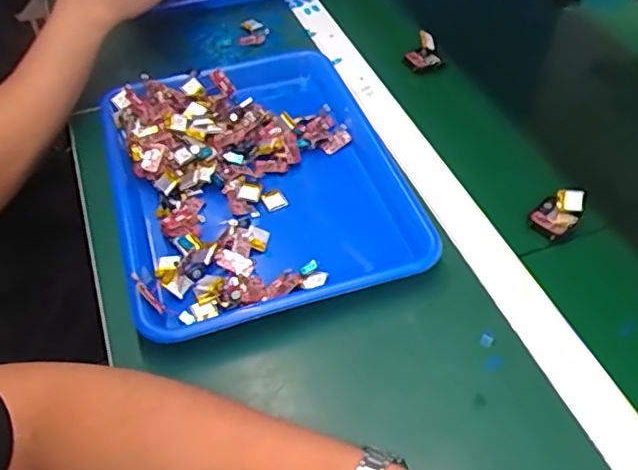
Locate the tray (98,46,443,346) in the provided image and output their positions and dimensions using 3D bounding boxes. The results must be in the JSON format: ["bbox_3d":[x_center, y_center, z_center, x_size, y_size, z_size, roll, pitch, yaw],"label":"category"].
[{"bbox_3d":[-0.063,-0.058,0.590,0.258,0.044,0.333,-15,49,-12],"label":"tray"}]

